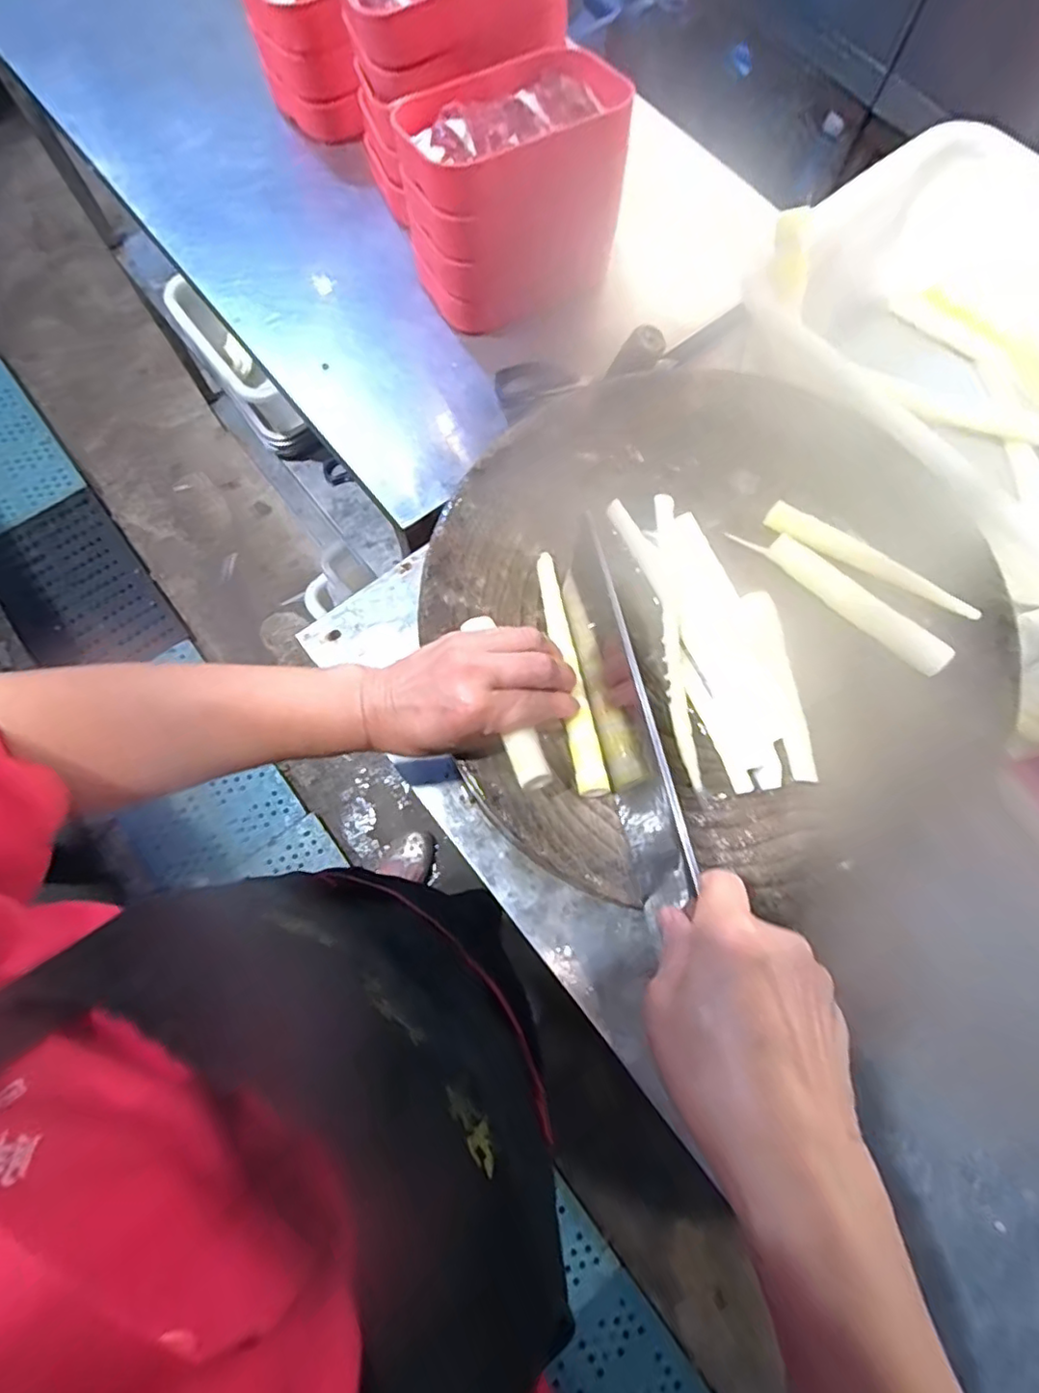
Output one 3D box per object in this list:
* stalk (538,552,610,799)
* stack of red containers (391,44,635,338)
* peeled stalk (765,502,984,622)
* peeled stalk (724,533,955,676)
[{"bbox_3d":[0.031,-0.017,0.406,0.019,0.011,0.167,-11,71,-2],"label":"stalk"},{"bbox_3d":[-0.007,-0.465,0.568,0.190,0.144,0.140,-25,77,-8],"label":"stack of red containers"},{"bbox_3d":[0.251,-0.095,0.435,0.156,0.011,0.021,30,76,6],"label":"peeled stalk"},{"bbox_3d":[0.223,-0.072,0.422,0.157,0.018,0.023,41,77,8],"label":"peeled stalk"}]

